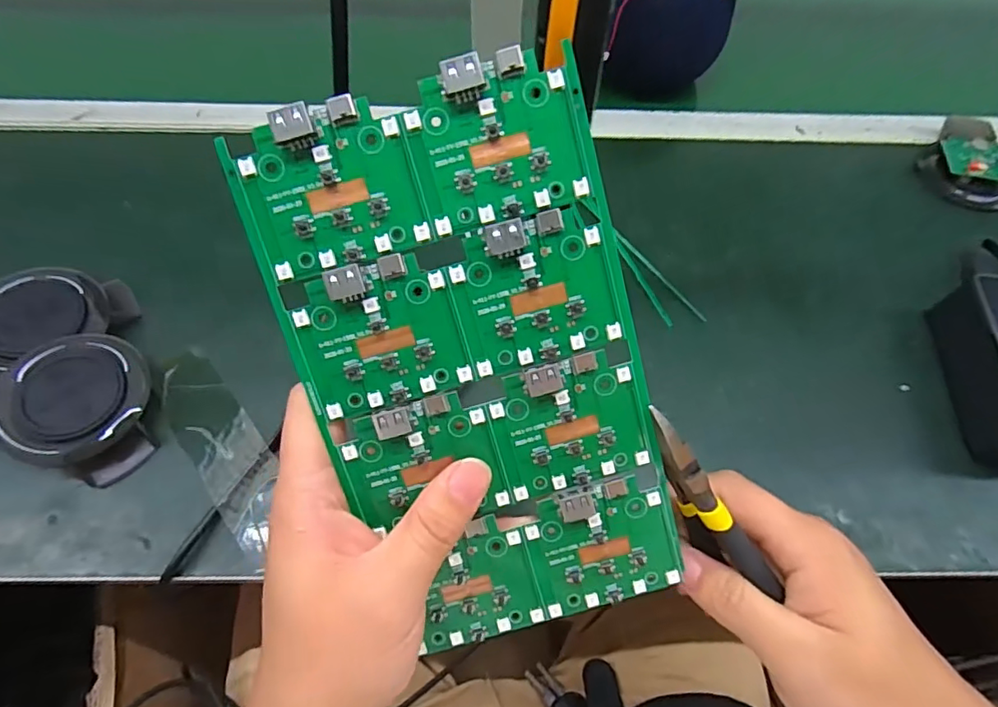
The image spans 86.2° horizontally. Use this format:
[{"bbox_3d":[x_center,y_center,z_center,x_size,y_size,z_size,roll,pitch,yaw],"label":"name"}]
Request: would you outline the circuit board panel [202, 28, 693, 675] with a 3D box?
[{"bbox_3d":[-0.008,0.011,0.201,0.123,0.008,0.209,-15,102,-1],"label":"circuit board panel"}]

